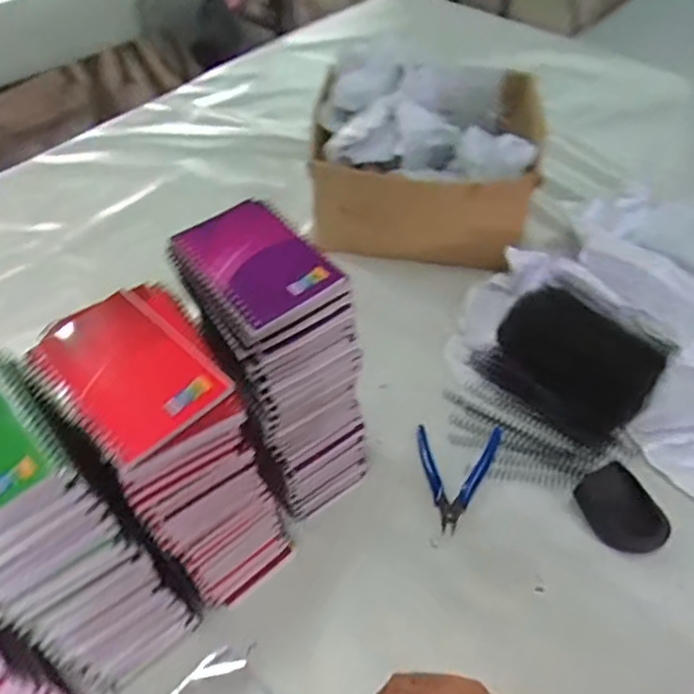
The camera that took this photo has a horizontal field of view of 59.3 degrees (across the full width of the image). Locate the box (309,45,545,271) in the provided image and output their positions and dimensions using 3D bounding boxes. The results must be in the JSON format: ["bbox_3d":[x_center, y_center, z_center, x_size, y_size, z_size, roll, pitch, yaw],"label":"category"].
[{"bbox_3d":[0.115,-0.279,0.881,0.315,0.180,0.304,15,52,14],"label":"box"}]

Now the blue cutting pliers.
[{"bbox_3d":[0.123,0.138,0.655,0.091,0.010,0.114,1,50,3],"label":"blue cutting pliers"}]

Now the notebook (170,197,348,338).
[{"bbox_3d":[-0.071,-0.069,0.479,0.086,0.011,0.134,-31,56,-22],"label":"notebook"}]

